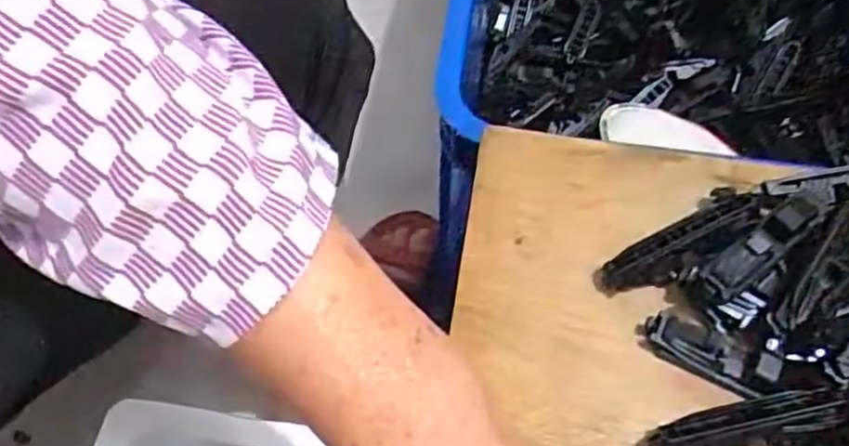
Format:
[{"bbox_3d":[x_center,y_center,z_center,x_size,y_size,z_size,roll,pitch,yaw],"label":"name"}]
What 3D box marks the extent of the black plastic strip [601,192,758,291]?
[{"bbox_3d":[0.120,0.010,0.348,0.075,0.015,0.019,-32,63,7],"label":"black plastic strip"}]

